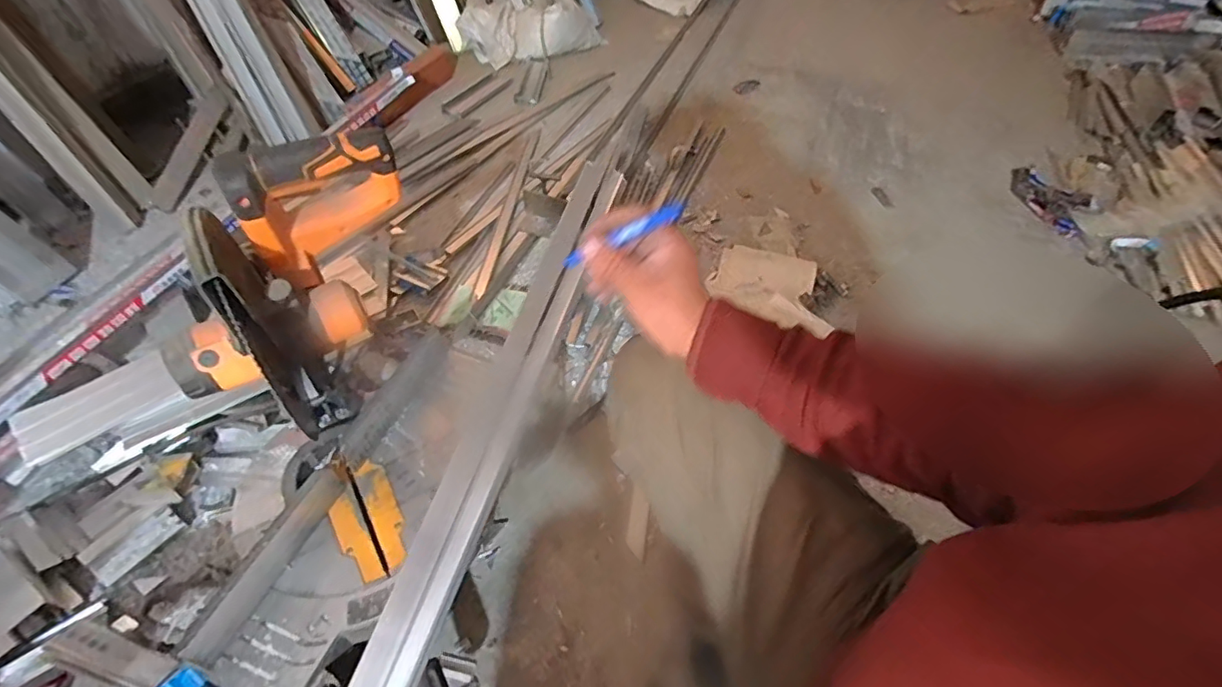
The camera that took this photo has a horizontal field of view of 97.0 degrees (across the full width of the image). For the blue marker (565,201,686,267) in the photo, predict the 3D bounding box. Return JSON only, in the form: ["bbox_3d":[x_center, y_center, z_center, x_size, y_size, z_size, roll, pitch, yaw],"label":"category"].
[{"bbox_3d":[0.011,-0.082,0.406,0.097,0.008,0.011,-26,57,-2],"label":"blue marker"}]

